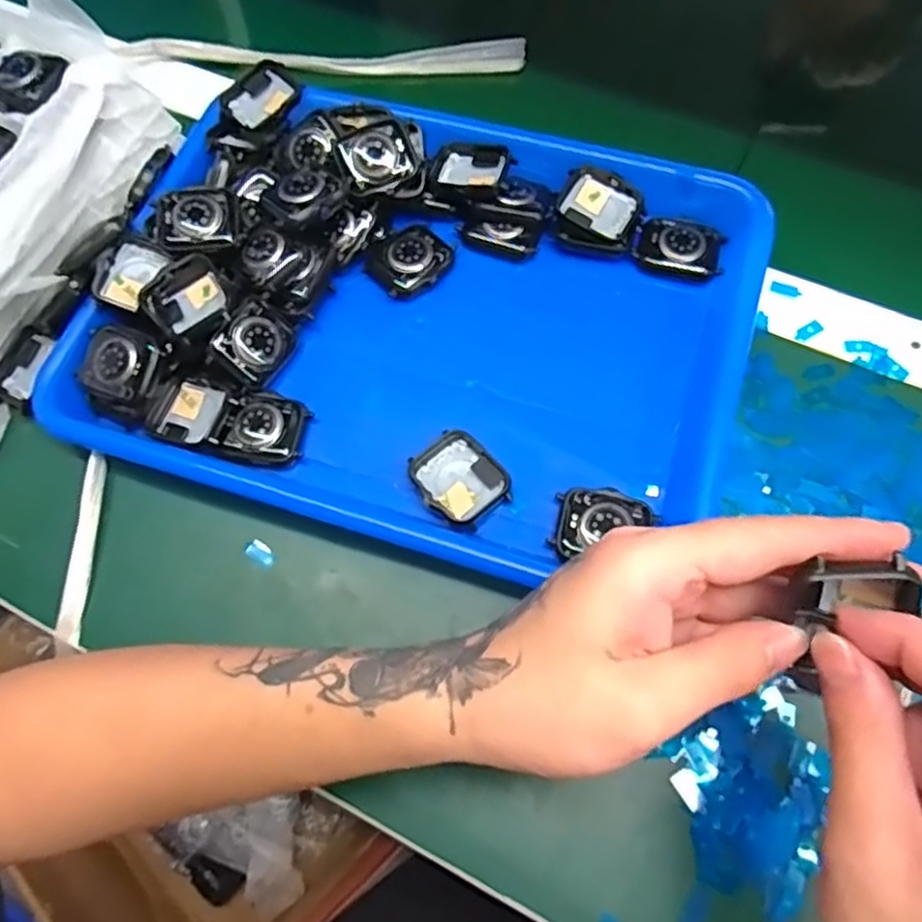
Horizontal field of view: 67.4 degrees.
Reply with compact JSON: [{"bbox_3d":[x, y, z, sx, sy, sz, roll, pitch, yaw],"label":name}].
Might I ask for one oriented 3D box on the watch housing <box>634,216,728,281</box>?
[{"bbox_3d":[0.123,-0.120,0.389,0.048,0.011,0.035,13,68,9],"label":"watch housing"}]

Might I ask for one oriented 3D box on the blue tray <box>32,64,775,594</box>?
[{"bbox_3d":[-0.024,-0.080,0.367,0.333,0.054,0.243,14,68,9],"label":"blue tray"}]

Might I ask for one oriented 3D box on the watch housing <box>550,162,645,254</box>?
[{"bbox_3d":[0.078,-0.141,0.392,0.047,0.009,0.044,23,88,4],"label":"watch housing"}]

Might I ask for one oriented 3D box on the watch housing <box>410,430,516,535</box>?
[{"bbox_3d":[-0.001,0.010,0.338,0.039,0.010,0.045,-38,70,-13],"label":"watch housing"}]

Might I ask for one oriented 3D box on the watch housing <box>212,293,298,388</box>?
[{"bbox_3d":[-0.105,-0.060,0.355,0.005,0.036,0.038,16,70,53],"label":"watch housing"}]

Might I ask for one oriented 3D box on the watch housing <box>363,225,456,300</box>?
[{"bbox_3d":[-0.029,-0.113,0.394,0.040,0.012,0.044,41,75,18],"label":"watch housing"}]

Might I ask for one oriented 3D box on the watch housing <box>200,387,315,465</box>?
[{"bbox_3d":[-0.101,-0.016,0.350,0.041,0.012,0.039,20,74,-3],"label":"watch housing"}]

